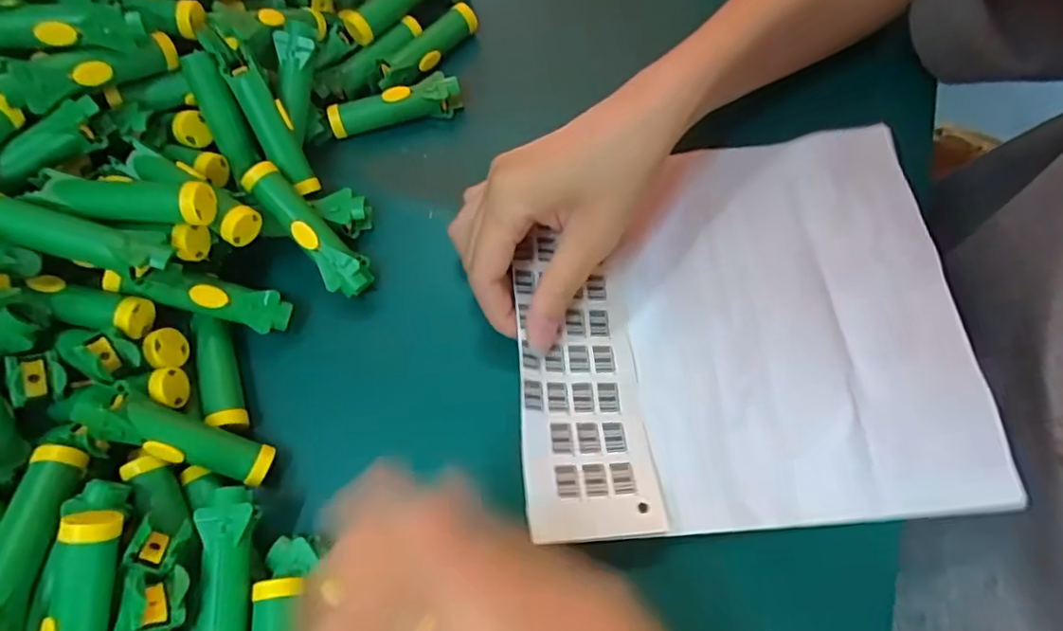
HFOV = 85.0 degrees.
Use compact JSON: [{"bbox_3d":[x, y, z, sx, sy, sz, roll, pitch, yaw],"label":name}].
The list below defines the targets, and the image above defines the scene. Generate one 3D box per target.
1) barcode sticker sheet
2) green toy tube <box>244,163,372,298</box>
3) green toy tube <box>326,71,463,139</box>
[{"bbox_3d":[0.104,-0.002,0.298,0.219,0.018,0.204,-4,67,-1],"label":"barcode sticker sheet"},{"bbox_3d":[-0.117,-0.044,0.307,0.022,0.018,0.081,-42,92,-13],"label":"green toy tube"},{"bbox_3d":[-0.084,-0.130,0.356,0.080,0.017,0.019,-13,68,-3],"label":"green toy tube"}]

